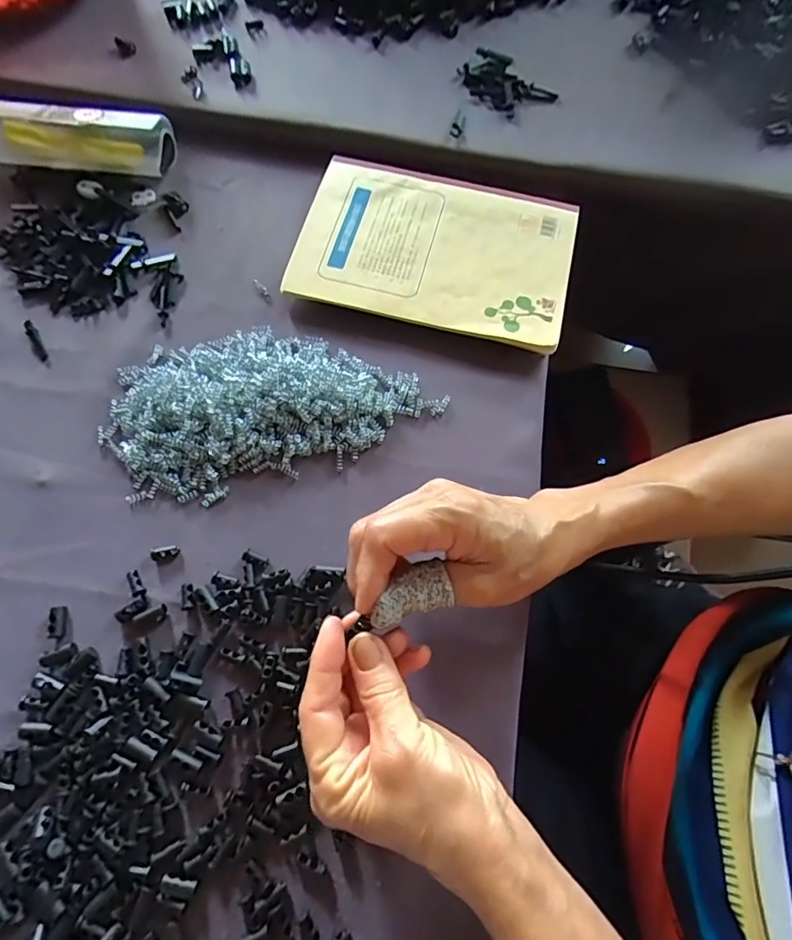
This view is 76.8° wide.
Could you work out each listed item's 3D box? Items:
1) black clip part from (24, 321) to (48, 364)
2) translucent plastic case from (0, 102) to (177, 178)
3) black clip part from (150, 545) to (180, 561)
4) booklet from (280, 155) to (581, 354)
[{"bbox_3d":[-0.264,-0.095,0.365,0.009,0.005,0.037,-29,73,-9],"label":"black clip part"},{"bbox_3d":[-0.268,-0.274,0.406,0.159,0.033,0.044,7,71,2],"label":"translucent plastic case"},{"bbox_3d":[-0.146,0.052,0.315,0.017,0.004,0.008,-10,71,-3],"label":"black clip part"},{"bbox_3d":[0.032,-0.173,0.382,0.200,0.013,0.139,14,71,5],"label":"booklet"}]

